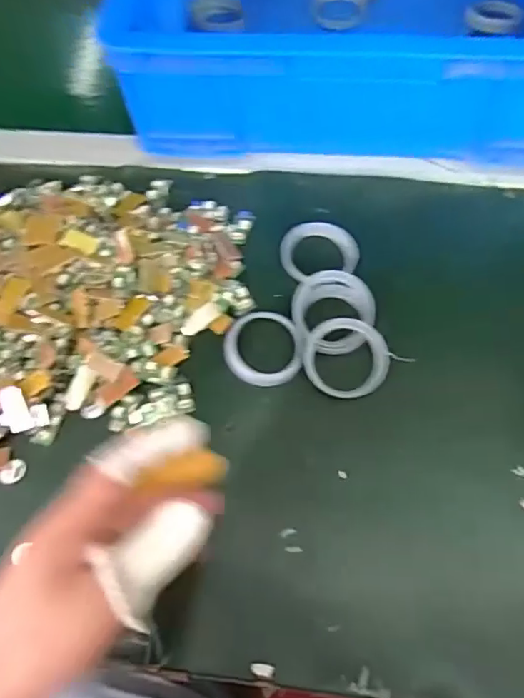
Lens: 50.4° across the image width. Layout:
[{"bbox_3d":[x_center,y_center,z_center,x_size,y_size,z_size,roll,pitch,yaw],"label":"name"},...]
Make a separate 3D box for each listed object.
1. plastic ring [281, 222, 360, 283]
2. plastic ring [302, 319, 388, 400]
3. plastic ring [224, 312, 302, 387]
[{"bbox_3d":[0.047,-0.084,0.461,0.063,0.014,0.059,-1,64,3],"label":"plastic ring"},{"bbox_3d":[0.063,0.006,0.414,0.062,0.010,0.060,-1,64,3],"label":"plastic ring"},{"bbox_3d":[0.001,-0.001,0.419,0.056,0.015,0.058,-1,64,3],"label":"plastic ring"}]

